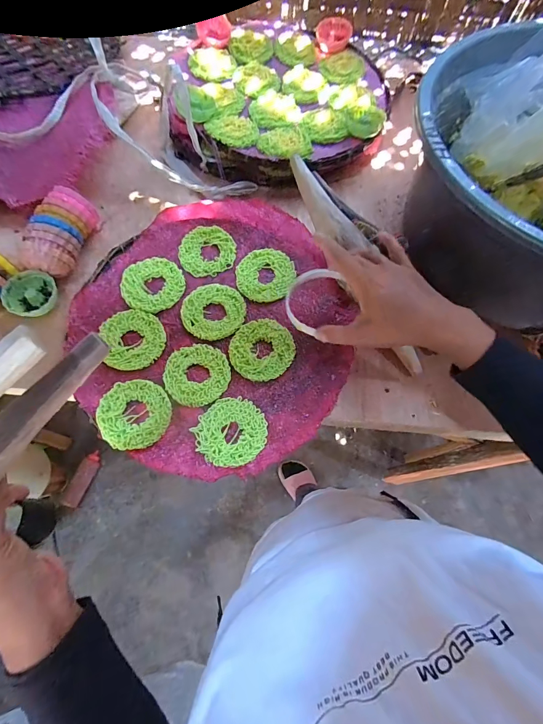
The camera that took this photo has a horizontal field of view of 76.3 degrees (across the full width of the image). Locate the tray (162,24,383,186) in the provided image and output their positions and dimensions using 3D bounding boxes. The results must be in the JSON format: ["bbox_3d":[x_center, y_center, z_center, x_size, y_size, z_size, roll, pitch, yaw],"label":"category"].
[{"bbox_3d":[0.019,-0.443,0.561,0.324,0.076,0.328,1,68,-2],"label":"tray"}]

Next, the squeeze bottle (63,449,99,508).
[{"bbox_3d":[-0.666,0.414,1.226,0.042,0.057,0.190,19,68,6],"label":"squeeze bottle"}]

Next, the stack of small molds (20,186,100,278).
[{"bbox_3d":[-0.272,-0.164,0.448,0.051,0.056,0.111,13,68,3],"label":"stack of small molds"}]

